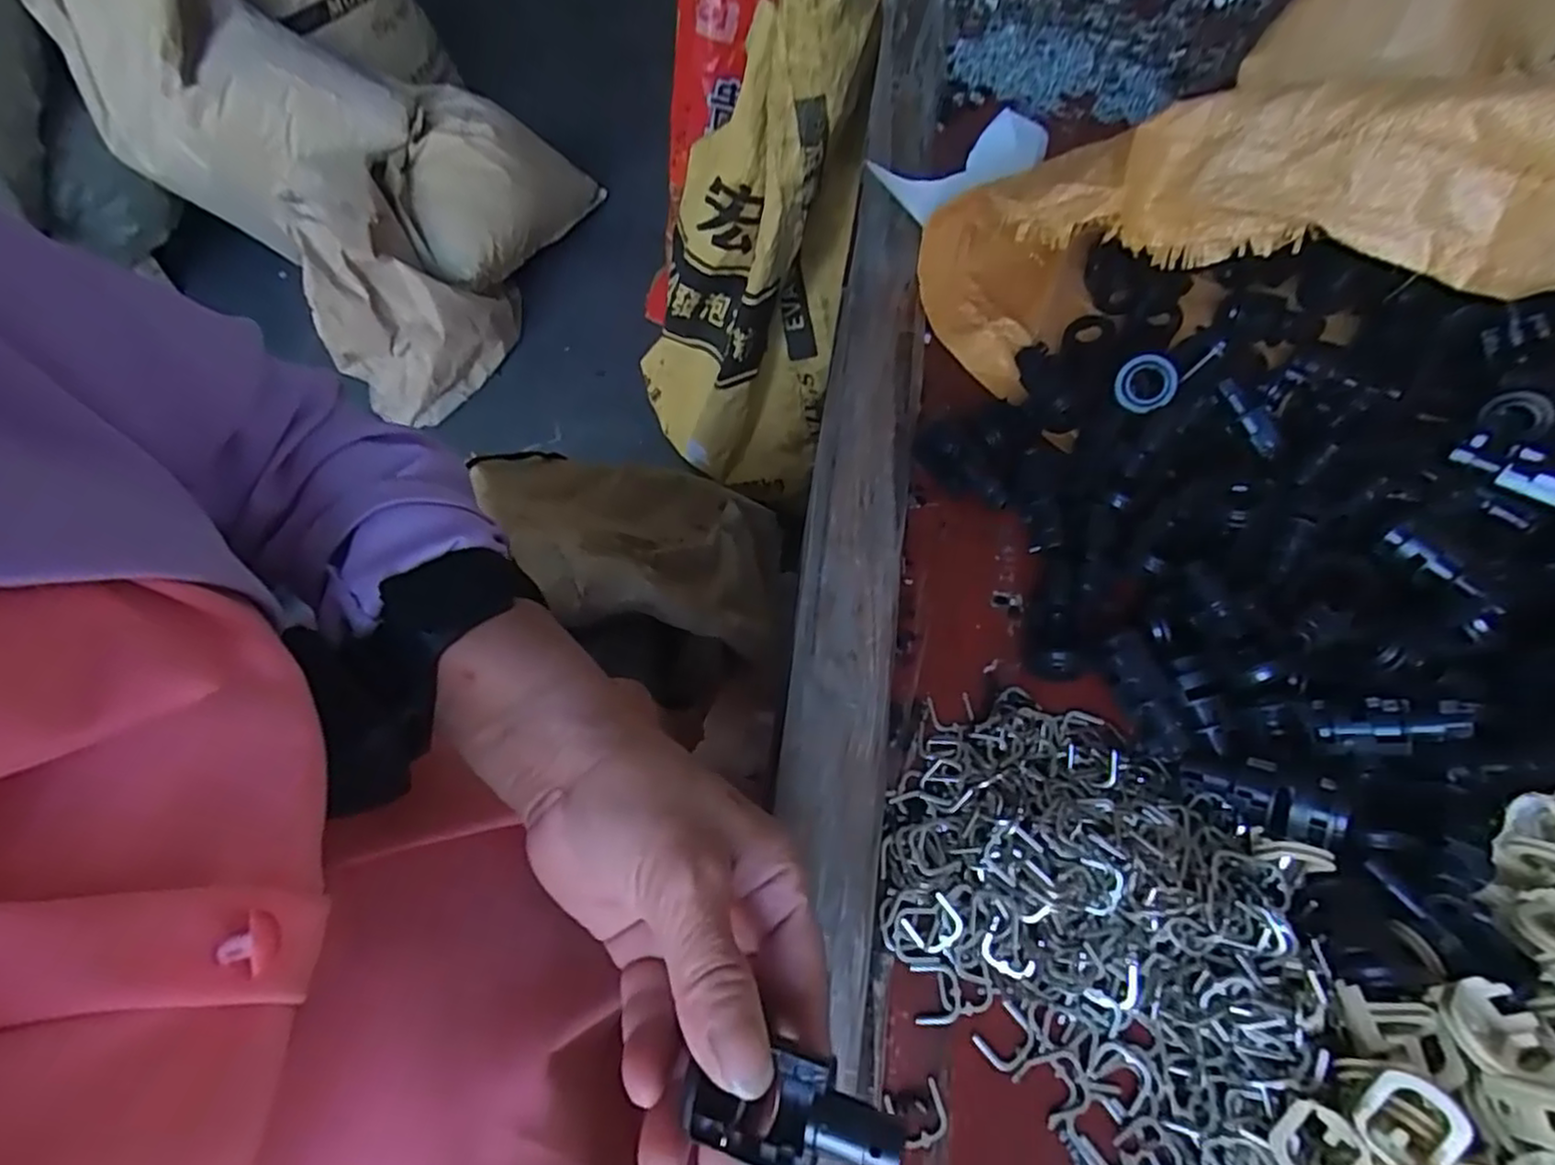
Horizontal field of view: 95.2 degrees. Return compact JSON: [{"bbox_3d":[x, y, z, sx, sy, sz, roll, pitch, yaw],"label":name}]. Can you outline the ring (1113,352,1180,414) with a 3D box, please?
[{"bbox_3d":[0.178,-0.097,0.342,0.029,0.006,0.031,-1,112,-2],"label":"ring"}]

